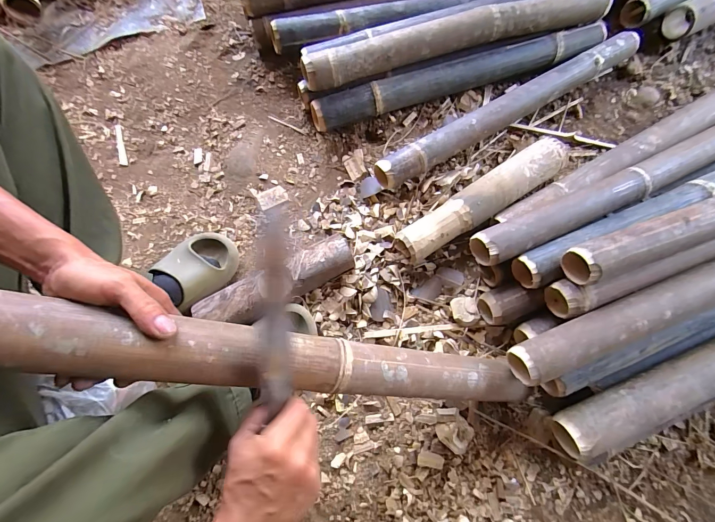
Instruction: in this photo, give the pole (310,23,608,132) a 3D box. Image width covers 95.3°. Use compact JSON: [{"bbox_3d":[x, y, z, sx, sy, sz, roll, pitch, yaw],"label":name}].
[{"bbox_3d":[0.227,-0.394,0.692,0.669,0.073,0.062,-20,74,-6],"label":"pole"}]

